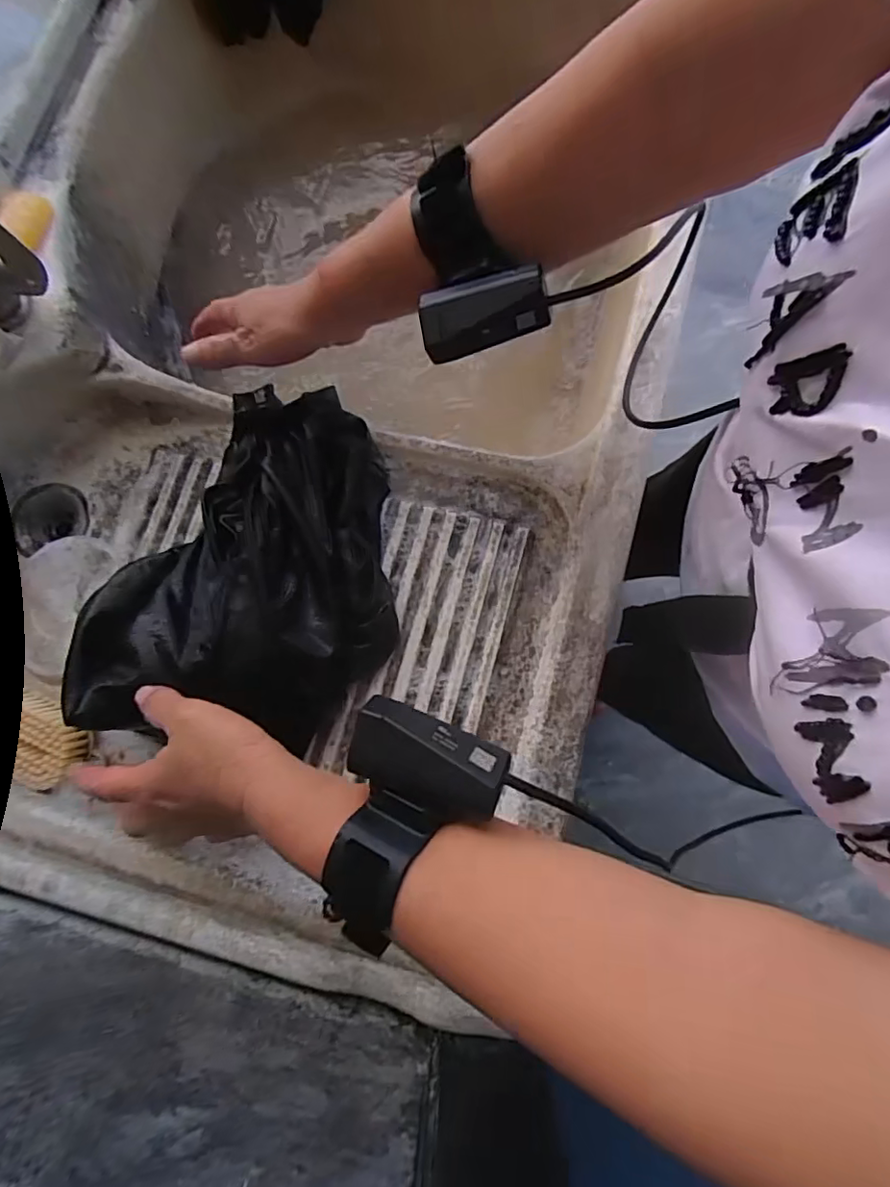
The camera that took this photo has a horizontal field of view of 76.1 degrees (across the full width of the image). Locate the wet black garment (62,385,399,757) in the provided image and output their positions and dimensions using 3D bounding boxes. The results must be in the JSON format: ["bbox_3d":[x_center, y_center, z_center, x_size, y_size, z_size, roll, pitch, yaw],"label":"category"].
[{"bbox_3d":[-0.135,-0.032,0.412,0.196,0.064,0.256,7,80,2],"label":"wet black garment"}]

